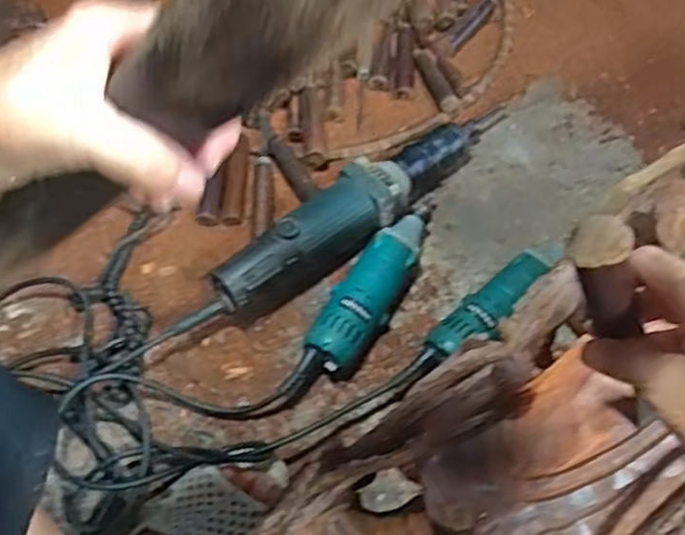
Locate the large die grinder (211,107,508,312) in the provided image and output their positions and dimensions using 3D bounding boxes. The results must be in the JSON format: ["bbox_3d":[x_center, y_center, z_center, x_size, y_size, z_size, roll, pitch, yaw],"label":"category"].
[{"bbox_3d":[0.038,-0.084,0.769,0.066,0.065,0.404,39,69,24],"label":"large die grinder"}]

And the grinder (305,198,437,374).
[{"bbox_3d":[0.038,0.008,0.731,0.056,0.056,0.229,24,63,18],"label":"grinder"}]

